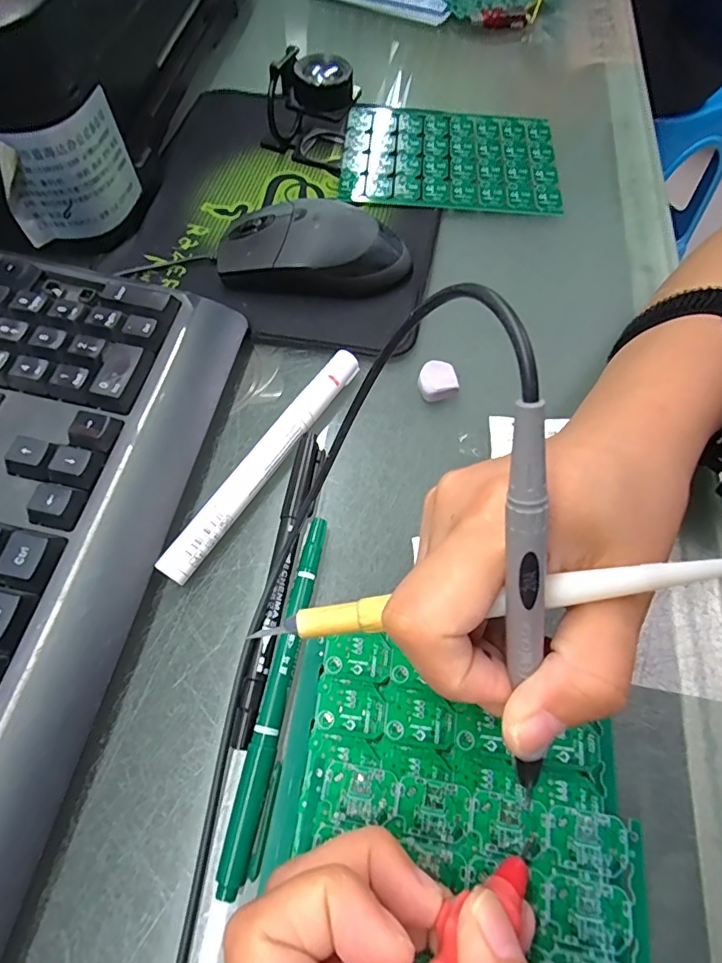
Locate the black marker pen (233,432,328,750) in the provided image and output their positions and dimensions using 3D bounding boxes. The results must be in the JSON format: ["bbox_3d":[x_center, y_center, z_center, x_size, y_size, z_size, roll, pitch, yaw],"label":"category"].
[{"bbox_3d":[-0.035,0.039,0.223,0.015,0.013,0.138,10,63,5],"label":"black marker pen"}]

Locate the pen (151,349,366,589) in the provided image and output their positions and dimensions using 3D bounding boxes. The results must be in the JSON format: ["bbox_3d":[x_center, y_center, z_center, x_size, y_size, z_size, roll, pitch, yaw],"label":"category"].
[{"bbox_3d":[-0.045,-0.011,0.248,0.015,0.017,0.141,30,67,15],"label":"pen"}]

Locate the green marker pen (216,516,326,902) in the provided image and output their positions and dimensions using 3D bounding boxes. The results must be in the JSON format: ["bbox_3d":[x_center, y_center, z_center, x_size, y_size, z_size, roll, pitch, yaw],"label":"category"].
[{"bbox_3d":[-0.030,0.080,0.203,0.013,0.012,0.138,10,63,5],"label":"green marker pen"}]

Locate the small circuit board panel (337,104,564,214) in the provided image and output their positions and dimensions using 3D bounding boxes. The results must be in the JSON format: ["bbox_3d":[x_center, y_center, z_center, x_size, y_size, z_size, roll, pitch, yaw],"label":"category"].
[{"bbox_3d":[0.064,-0.236,0.366,0.151,0.007,0.110,5,63,3],"label":"small circuit board panel"}]

